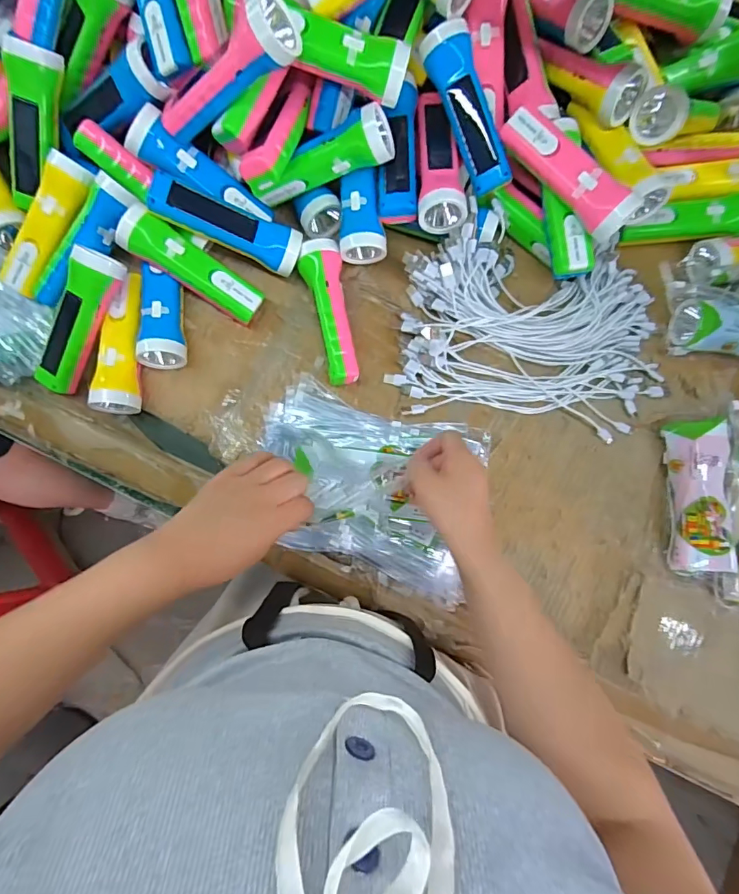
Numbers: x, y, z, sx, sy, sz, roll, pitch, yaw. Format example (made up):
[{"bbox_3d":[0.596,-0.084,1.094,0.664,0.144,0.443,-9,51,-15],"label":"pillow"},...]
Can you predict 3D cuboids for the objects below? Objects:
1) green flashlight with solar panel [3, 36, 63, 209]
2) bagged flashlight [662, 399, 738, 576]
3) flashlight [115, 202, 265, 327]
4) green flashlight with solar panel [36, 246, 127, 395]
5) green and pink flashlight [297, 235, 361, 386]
[{"bbox_3d":[-0.368,-0.342,0.509,0.048,0.041,0.157,27,115,2],"label":"green flashlight with solar panel"},{"bbox_3d":[0.369,0.049,0.523,0.067,0.046,0.180,1,84,0],"label":"bagged flashlight"},{"bbox_3d":[-0.199,-0.200,0.535,0.160,0.038,0.047,33,85,-18],"label":"flashlight"},{"bbox_3d":[-0.326,-0.137,0.522,0.046,0.037,0.161,28,100,2],"label":"green flashlight with solar panel"},{"bbox_3d":[-0.047,-0.154,0.545,0.050,0.040,0.163,-12,85,-2],"label":"green and pink flashlight"}]

